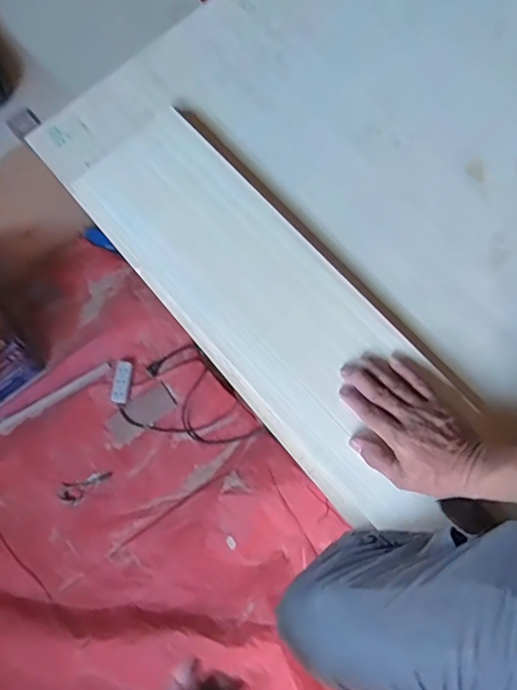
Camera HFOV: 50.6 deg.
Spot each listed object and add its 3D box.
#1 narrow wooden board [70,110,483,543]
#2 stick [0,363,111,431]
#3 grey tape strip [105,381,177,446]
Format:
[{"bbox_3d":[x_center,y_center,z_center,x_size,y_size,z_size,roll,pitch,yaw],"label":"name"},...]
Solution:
[{"bbox_3d":[0.018,-0.058,0.695,0.208,0.028,0.616,-38,76,-7],"label":"narrow wooden board"},{"bbox_3d":[-0.635,0.180,1.512,0.494,0.019,0.031,-29,80,-5],"label":"stick"},{"bbox_3d":[-0.320,0.188,1.500,0.187,0.010,0.084,-38,76,-5],"label":"grey tape strip"}]

